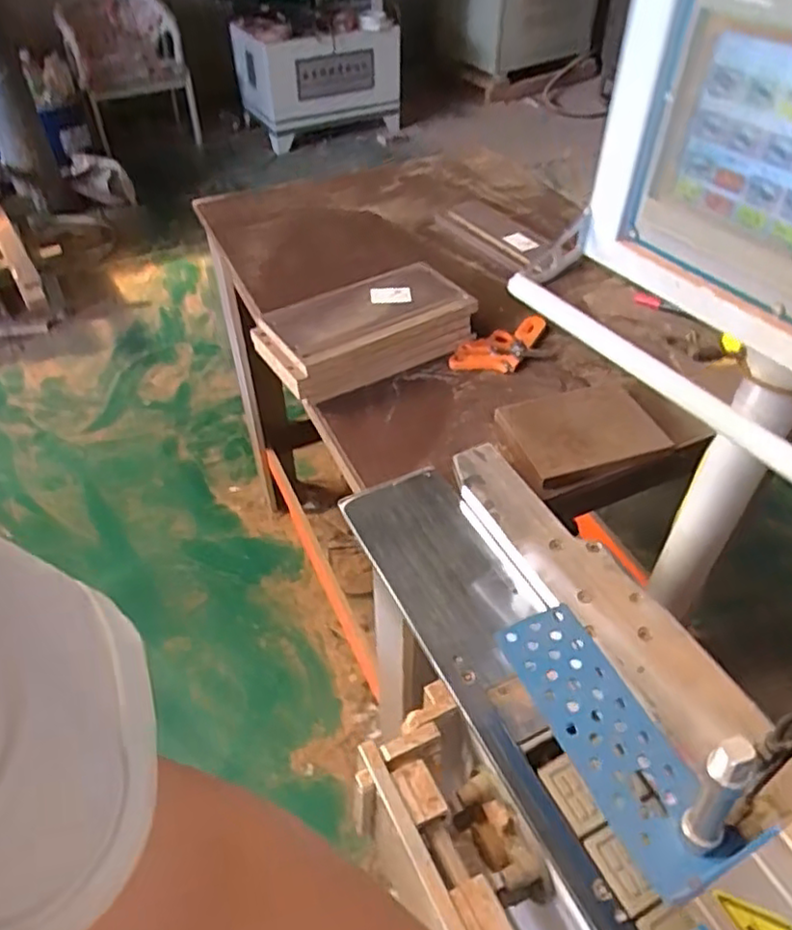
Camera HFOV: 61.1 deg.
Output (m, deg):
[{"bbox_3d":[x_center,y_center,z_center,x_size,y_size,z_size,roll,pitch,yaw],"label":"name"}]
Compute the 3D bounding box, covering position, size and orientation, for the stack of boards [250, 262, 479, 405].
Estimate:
[{"bbox_3d":[-0.046,-0.203,1.013,0.310,0.090,0.148,-24,51,-22],"label":"stack of boards"}]

